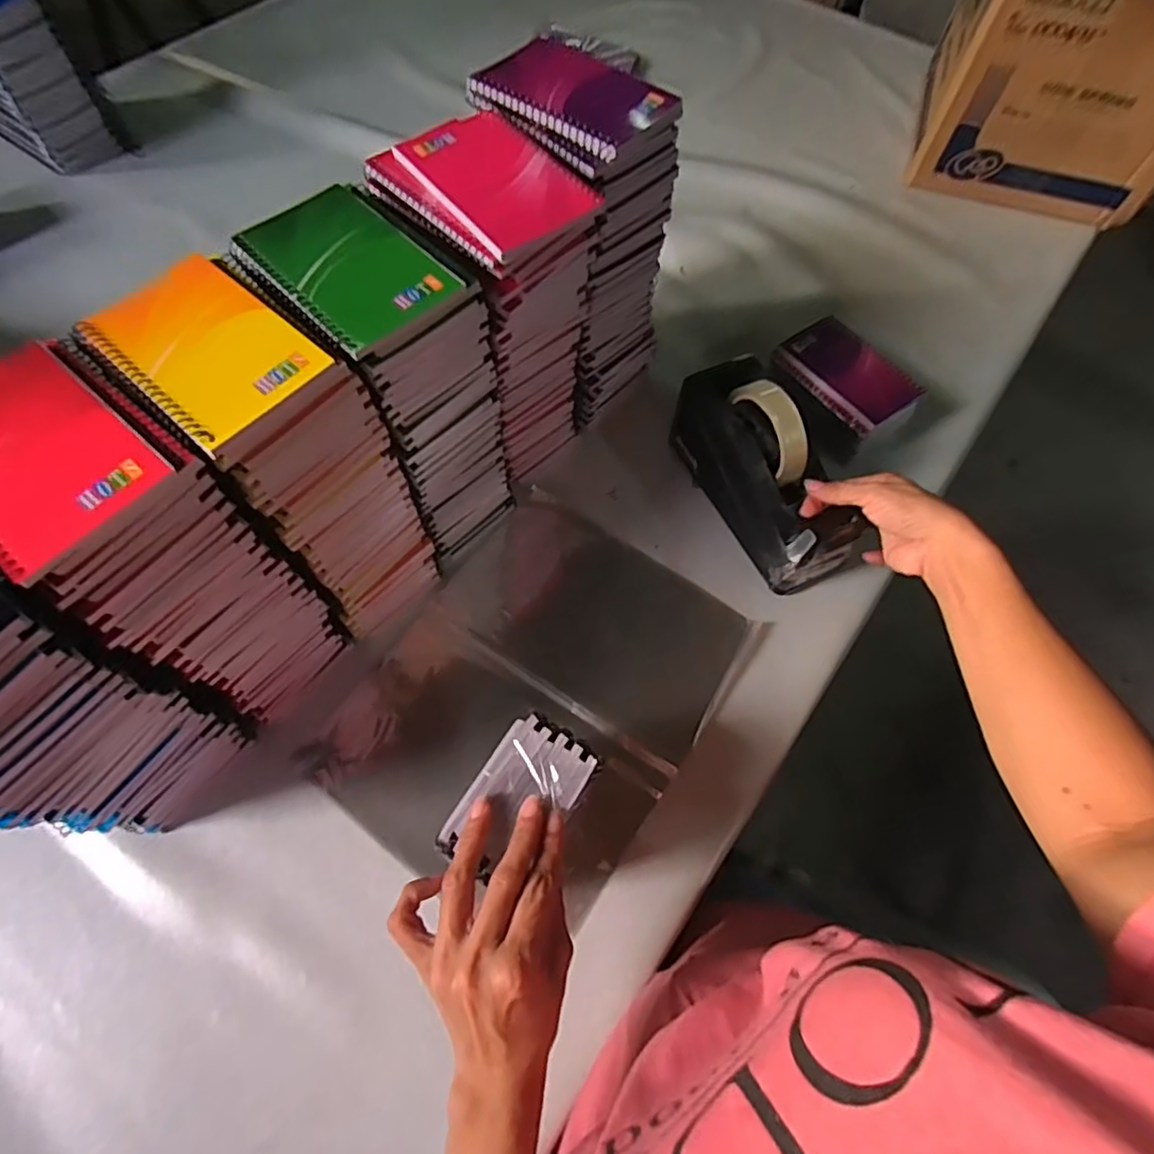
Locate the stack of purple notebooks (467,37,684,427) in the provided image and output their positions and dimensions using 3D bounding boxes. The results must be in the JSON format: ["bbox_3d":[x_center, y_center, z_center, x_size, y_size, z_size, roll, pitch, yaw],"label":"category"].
[{"bbox_3d":[0.001,-0.281,0.542,0.103,0.259,0.136,-37,72,-18],"label":"stack of purple notebooks"}]

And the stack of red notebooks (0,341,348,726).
[{"bbox_3d":[-0.267,-0.011,0.412,0.128,0.245,0.095,39,69,14],"label":"stack of red notebooks"}]

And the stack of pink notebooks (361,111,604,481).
[{"bbox_3d":[-0.062,-0.210,0.513,0.104,0.249,0.131,-37,72,-18],"label":"stack of pink notebooks"}]

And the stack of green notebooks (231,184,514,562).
[{"bbox_3d":[-0.135,-0.142,0.481,0.129,0.245,0.100,42,70,16],"label":"stack of green notebooks"}]

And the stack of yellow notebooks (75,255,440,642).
[{"bbox_3d":[-0.198,-0.077,0.444,0.139,0.236,0.094,41,70,15],"label":"stack of yellow notebooks"}]

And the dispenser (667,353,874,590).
[{"bbox_3d":[0.168,-0.099,0.545,0.075,0.116,0.197,-21,67,-10],"label":"dispenser"}]

